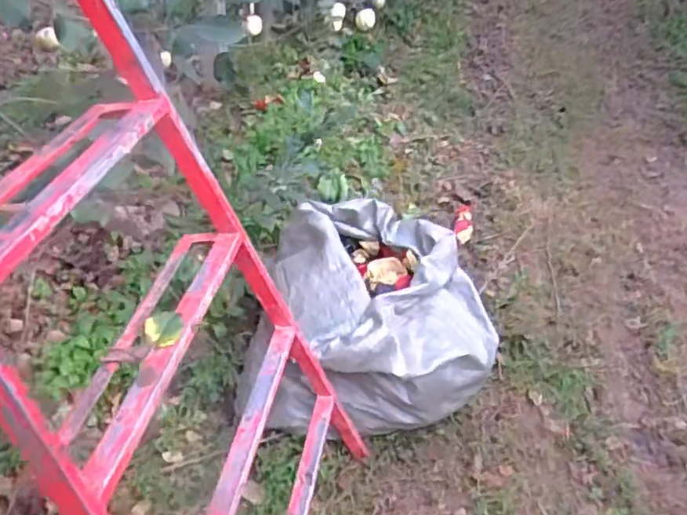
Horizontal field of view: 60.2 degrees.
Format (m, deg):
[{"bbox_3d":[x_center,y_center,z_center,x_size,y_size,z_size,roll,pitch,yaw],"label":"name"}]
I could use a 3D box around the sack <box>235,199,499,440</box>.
[{"bbox_3d":[0.087,0.170,1.696,0.622,0.378,0.645,10,35,11],"label":"sack"}]

